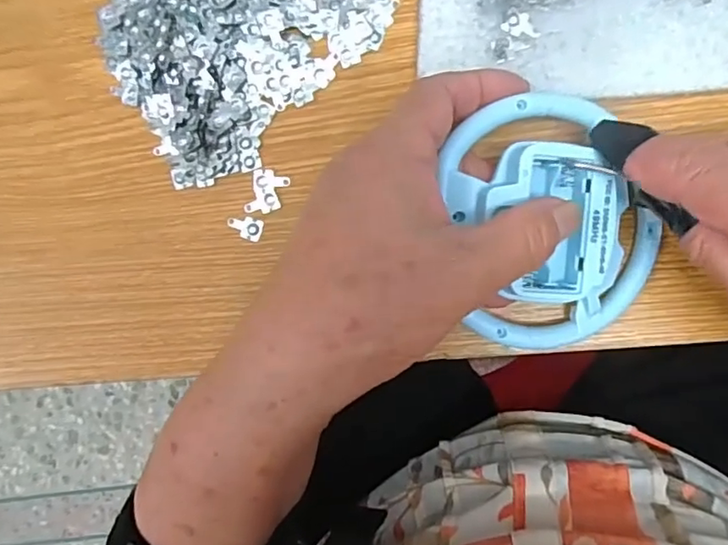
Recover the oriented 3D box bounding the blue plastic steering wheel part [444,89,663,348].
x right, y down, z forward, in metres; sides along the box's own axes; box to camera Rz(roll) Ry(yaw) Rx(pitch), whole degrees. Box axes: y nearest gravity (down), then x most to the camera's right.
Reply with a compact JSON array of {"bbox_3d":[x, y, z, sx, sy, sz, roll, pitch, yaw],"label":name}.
[{"bbox_3d":[0.080,-0.021,0.234,0.084,0.035,0.102,-12,90,4],"label":"blue plastic steering wheel part"}]

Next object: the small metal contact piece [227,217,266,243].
[{"bbox_3d":[-0.055,-0.021,0.264,0.017,0.004,0.010,22,92,3],"label":"small metal contact piece"}]

